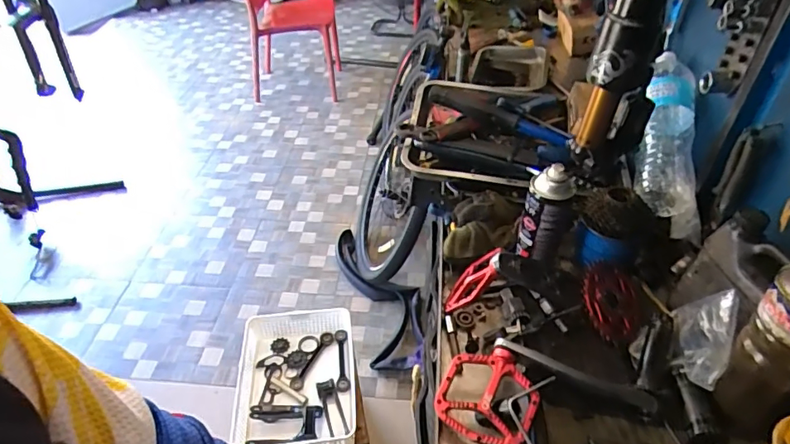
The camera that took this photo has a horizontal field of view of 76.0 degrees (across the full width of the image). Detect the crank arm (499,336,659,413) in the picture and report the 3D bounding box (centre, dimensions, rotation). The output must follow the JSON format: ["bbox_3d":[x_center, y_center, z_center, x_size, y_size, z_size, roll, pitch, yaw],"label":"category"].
[{"bbox_3d":[0.221,0.187,0.624,0.197,0.028,0.017,23,45,6],"label":"crank arm"}]

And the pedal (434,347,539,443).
[{"bbox_3d":[0.114,0.209,0.616,0.113,0.016,0.111,23,64,18],"label":"pedal"}]

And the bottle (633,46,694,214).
[{"bbox_3d":[0.461,-0.159,0.862,0.094,0.078,0.304,11,72,13],"label":"bottle"}]

